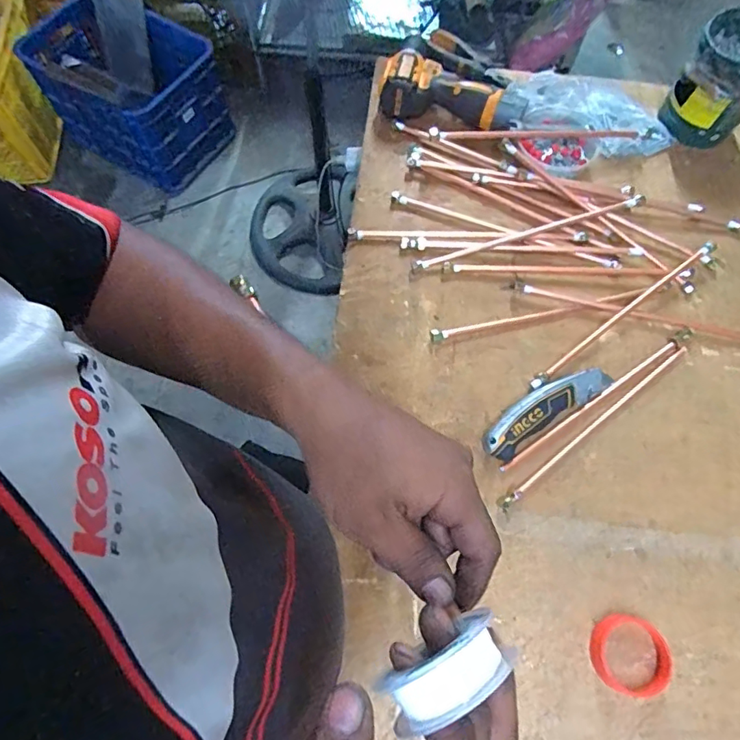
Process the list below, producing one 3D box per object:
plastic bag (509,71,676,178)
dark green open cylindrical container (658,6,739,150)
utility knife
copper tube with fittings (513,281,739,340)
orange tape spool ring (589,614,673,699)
[{"bbox_3d":[0.302,-0.371,0.733,0.227,0.045,0.180,-21,69,-8],"label":"plastic bag"},{"bbox_3d":[0.485,-0.393,0.698,0.105,0.135,0.109,0,68,1],"label":"dark green open cylindrical container"},{"bbox_3d":[0.199,0.042,0.574,0.171,0.023,0.044,-33,71,-12],"label":"utility knife"},{"bbox_3d":[0.326,-0.069,0.621,0.298,0.009,0.016,13,69,6],"label":"copper tube with fittings"},{"bbox_3d":[0.247,0.270,0.480,0.068,0.016,0.069,0,68,1],"label":"orange tape spool ring"}]

